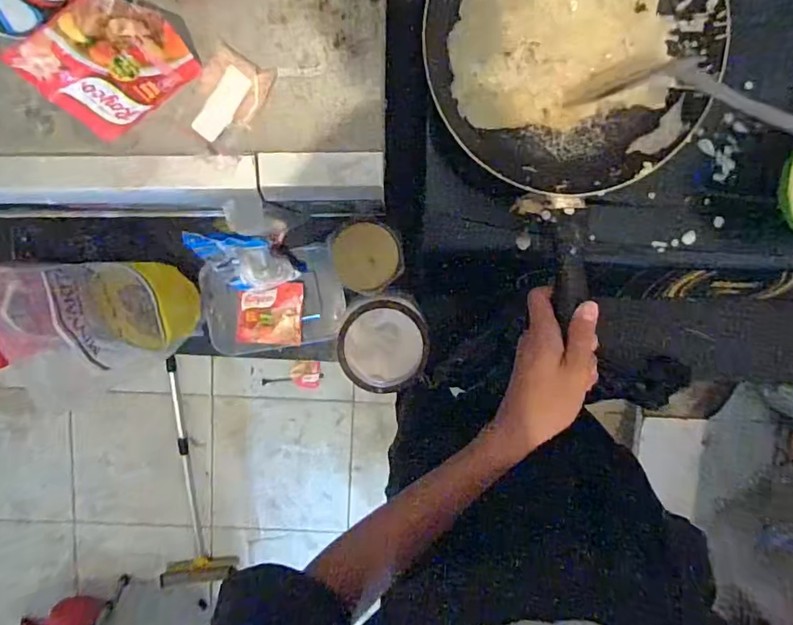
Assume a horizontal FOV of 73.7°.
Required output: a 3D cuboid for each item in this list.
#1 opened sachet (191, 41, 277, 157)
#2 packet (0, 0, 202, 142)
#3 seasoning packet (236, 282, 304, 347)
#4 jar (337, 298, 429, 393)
[{"bbox_3d":[-0.113,-0.141,0.353,0.040,0.010,0.062,31,97,-5],"label":"opened sachet"},{"bbox_3d":[-0.172,-0.150,0.321,0.083,0.075,0.006,-35,67,1],"label":"packet"},{"bbox_3d":[-0.155,0.003,0.646,0.079,0.013,0.077,2,98,-1],"label":"seasoning packet"},{"bbox_3d":[-0.016,0.027,0.539,0.076,0.088,0.081,0,98,-1],"label":"jar"}]

